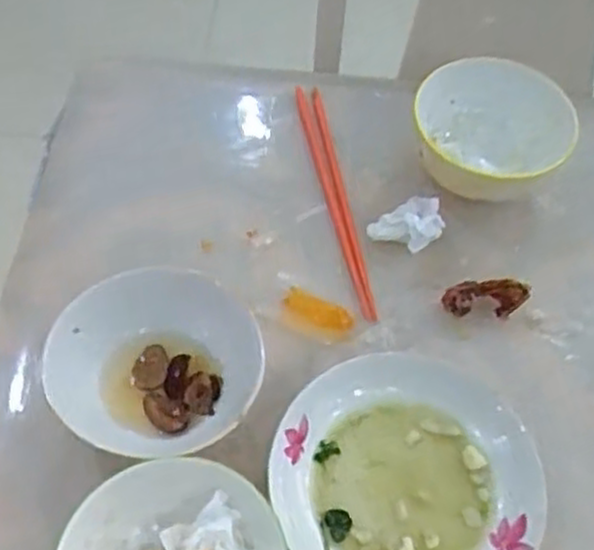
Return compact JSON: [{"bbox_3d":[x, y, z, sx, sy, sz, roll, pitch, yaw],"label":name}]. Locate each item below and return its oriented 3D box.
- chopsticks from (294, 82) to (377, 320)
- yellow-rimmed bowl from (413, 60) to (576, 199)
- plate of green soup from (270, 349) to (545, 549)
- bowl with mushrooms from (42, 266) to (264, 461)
[{"bbox_3d":[0.035,-0.065,0.641,0.023,0.009,0.232,-10,58,-9],"label":"chopsticks"},{"bbox_3d":[0.152,-0.109,0.626,0.121,0.068,0.113,1,57,-2],"label":"yellow-rimmed bowl"},{"bbox_3d":[0.069,0.131,0.501,0.161,0.029,0.165,1,57,-2],"label":"plate of green soup"},{"bbox_3d":[-0.092,0.062,0.523,0.136,0.058,0.113,-24,62,-17],"label":"bowl with mushrooms"}]

